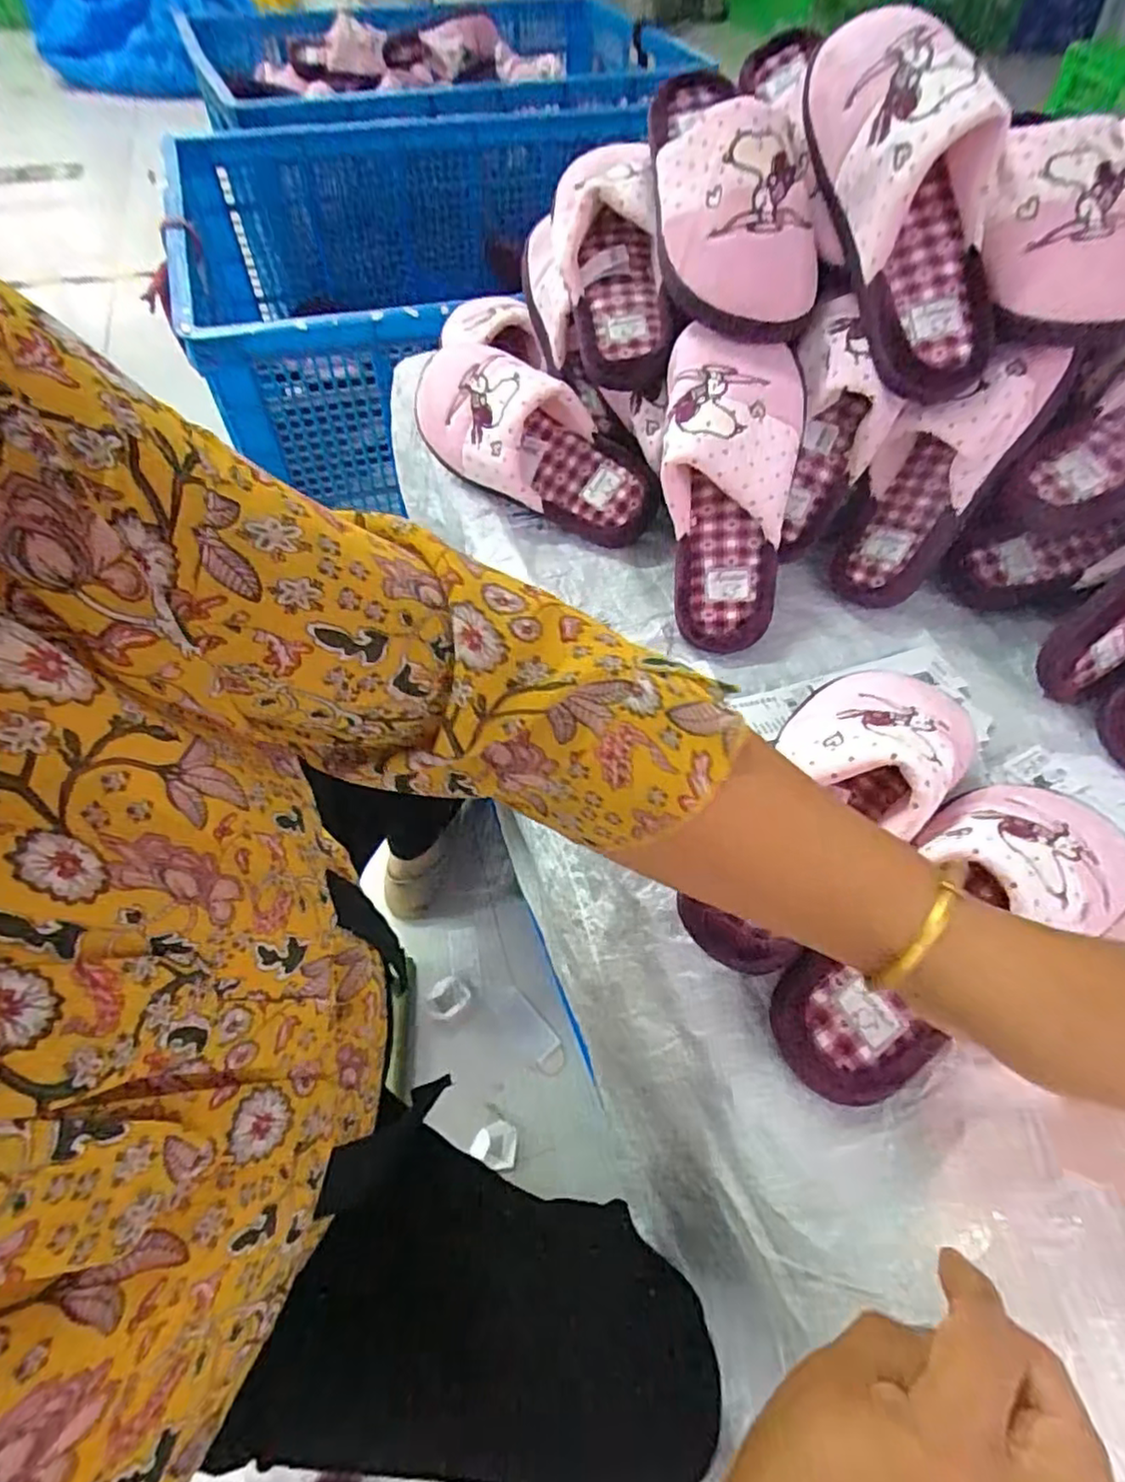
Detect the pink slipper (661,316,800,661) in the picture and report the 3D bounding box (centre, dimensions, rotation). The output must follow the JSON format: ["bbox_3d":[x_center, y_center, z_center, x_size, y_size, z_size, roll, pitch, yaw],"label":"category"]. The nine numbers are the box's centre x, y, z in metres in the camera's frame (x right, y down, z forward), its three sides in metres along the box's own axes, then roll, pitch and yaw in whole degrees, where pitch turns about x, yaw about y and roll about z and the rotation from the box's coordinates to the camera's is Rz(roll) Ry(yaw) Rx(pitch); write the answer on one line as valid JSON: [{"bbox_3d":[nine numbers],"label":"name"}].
[{"bbox_3d":[0.123,-0.190,0.497,0.105,0.234,0.071,-2,12,-3],"label":"pink slipper"}]

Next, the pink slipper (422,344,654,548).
[{"bbox_3d":[-0.030,-0.256,0.555,0.243,0.065,0.102,33,94,4],"label":"pink slipper"}]

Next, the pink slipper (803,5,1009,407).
[{"bbox_3d":[0.229,-0.353,0.432,0.071,0.104,0.239,-23,102,-16],"label":"pink slipper"}]

